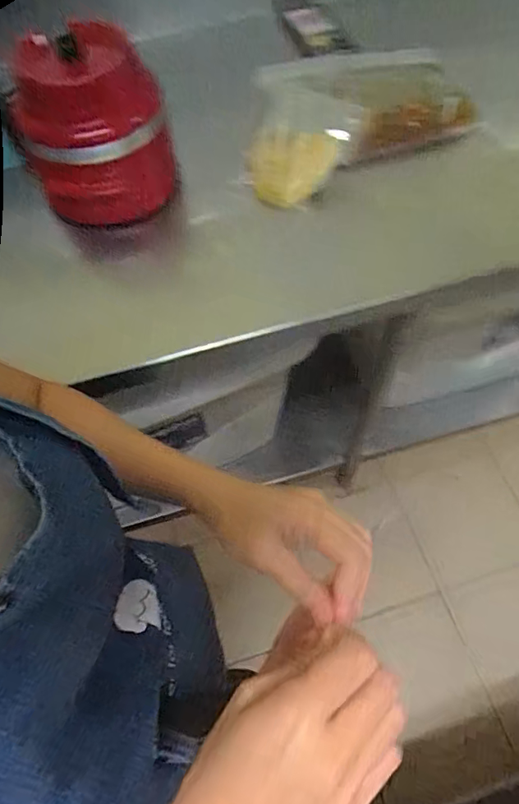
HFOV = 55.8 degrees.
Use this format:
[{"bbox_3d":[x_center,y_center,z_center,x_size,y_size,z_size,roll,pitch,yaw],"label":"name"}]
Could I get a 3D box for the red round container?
[{"bbox_3d":[-0.192,-0.314,0.568,0.165,0.173,0.138,-17,61,-5],"label":"red round container"}]

